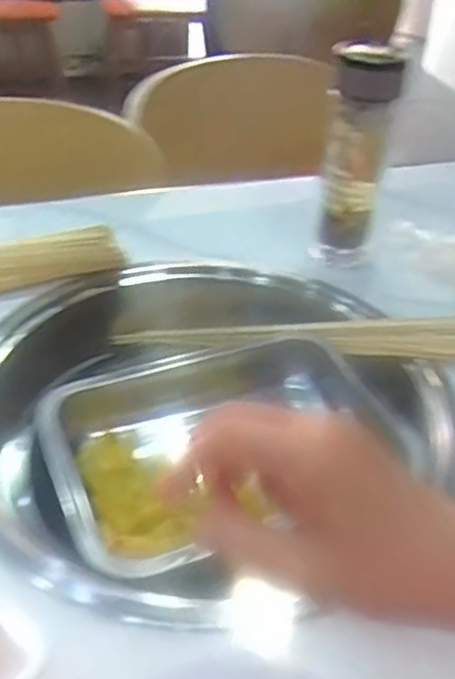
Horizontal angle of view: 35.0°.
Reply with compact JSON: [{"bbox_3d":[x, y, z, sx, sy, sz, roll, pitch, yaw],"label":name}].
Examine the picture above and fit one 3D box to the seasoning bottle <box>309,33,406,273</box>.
[{"bbox_3d":[0.124,-0.173,0.692,0.061,0.206,0.050,14,38,13],"label":"seasoning bottle"}]

